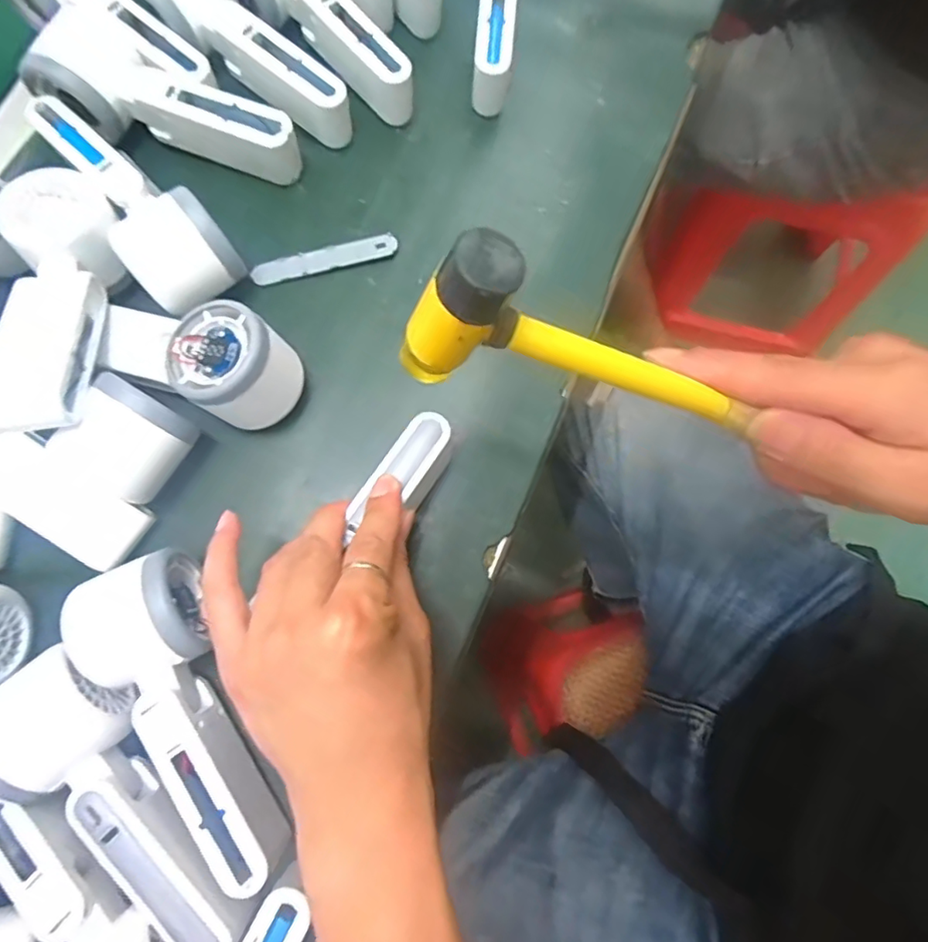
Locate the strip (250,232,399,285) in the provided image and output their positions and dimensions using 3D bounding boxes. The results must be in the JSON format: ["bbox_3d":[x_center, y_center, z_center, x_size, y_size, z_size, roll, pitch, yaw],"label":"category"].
[{"bbox_3d":[-0.092,-0.139,0.376,0.095,0.005,0.017,-13,77,-2],"label":"strip"}]

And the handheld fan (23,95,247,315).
[{"bbox_3d":[-0.203,-0.170,0.358,0.054,0.055,0.168,-37,80,-7],"label":"handheld fan"}]

